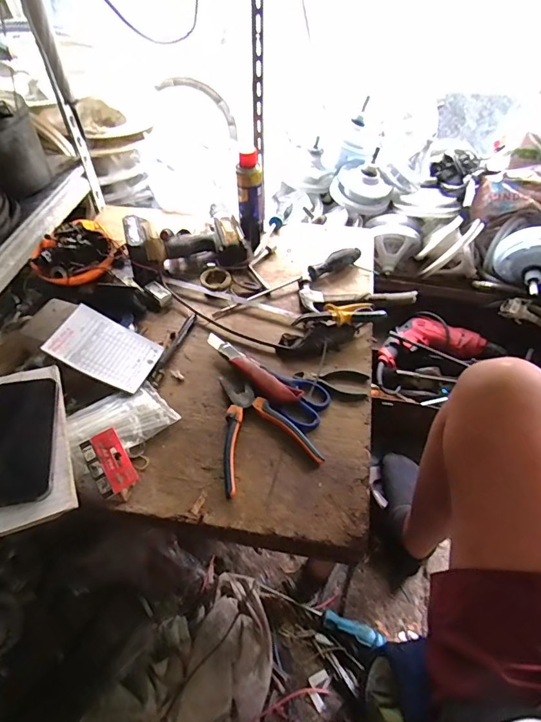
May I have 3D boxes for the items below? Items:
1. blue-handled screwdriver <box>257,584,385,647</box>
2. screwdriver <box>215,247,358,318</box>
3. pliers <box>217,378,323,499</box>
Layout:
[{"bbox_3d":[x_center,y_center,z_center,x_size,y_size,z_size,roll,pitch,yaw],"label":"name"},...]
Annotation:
[{"bbox_3d":[0.083,0.430,0.718,0.216,0.022,0.026,17,53,14],"label":"blue-handled screwdriver"},{"bbox_3d":[0.031,-0.148,0.765,0.295,0.037,0.030,-22,54,-17],"label":"screwdriver"},{"bbox_3d":[-0.020,0.090,0.593,0.130,0.015,0.165,-16,53,-12],"label":"pliers"}]

